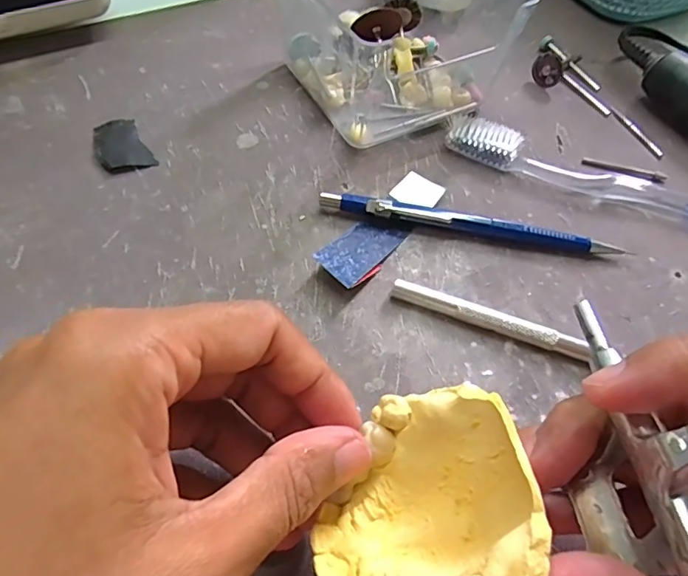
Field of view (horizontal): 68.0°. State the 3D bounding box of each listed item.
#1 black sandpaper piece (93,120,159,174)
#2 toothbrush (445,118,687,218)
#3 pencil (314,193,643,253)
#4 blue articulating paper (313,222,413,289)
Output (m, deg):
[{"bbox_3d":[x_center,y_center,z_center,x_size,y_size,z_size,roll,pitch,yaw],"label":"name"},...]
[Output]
[{"bbox_3d":[-0.106,-0.068,0.242,0.022,0.004,0.036,-27,64,-19],"label":"black sandpaper piece"},{"bbox_3d":[0.143,-0.048,0.247,0.187,0.012,0.022,21,59,8],"label":"toothbrush"},{"bbox_3d":[0.057,-0.027,0.226,0.133,0.013,0.007,9,58,1],"label":"pencil"},{"bbox_3d":[0.009,-0.017,0.218,0.022,0.004,0.045,39,51,18],"label":"blue articulating paper"}]

